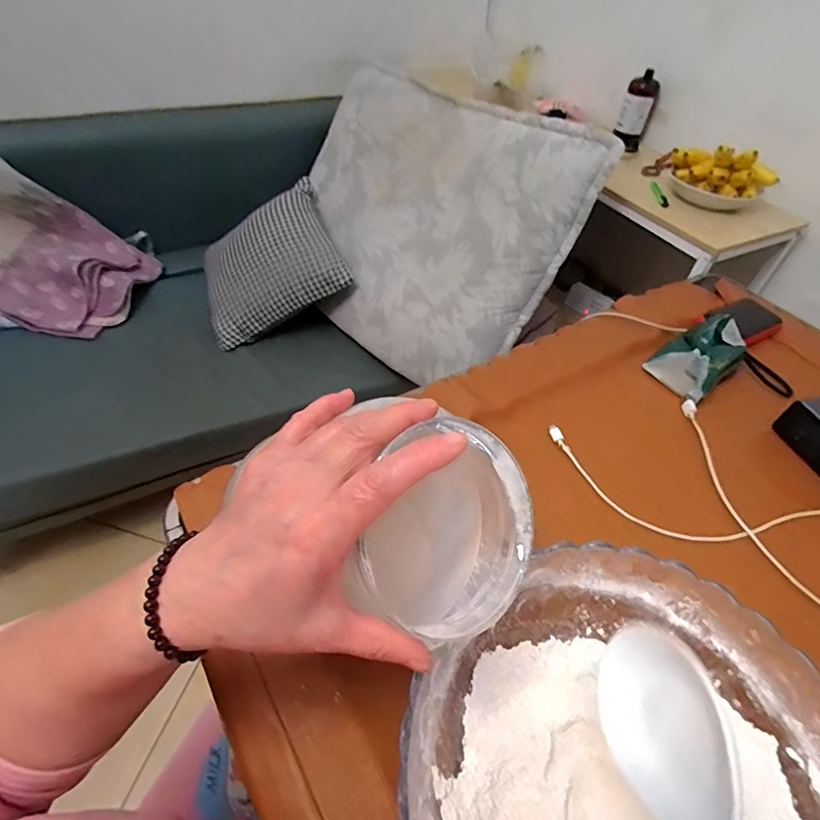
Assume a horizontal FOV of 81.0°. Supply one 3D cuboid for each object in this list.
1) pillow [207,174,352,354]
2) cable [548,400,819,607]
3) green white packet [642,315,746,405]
[{"bbox_3d":[-0.370,-0.374,1.224,0.367,0.092,0.340,-30,76,10],"label":"pillow"},{"bbox_3d":[0.358,0.102,0.521,0.196,0.017,0.391,-37,61,-27],"label":"cable"},{"bbox_3d":[0.389,-0.079,0.643,0.128,0.060,0.083,-30,57,-28],"label":"green white packet"}]

